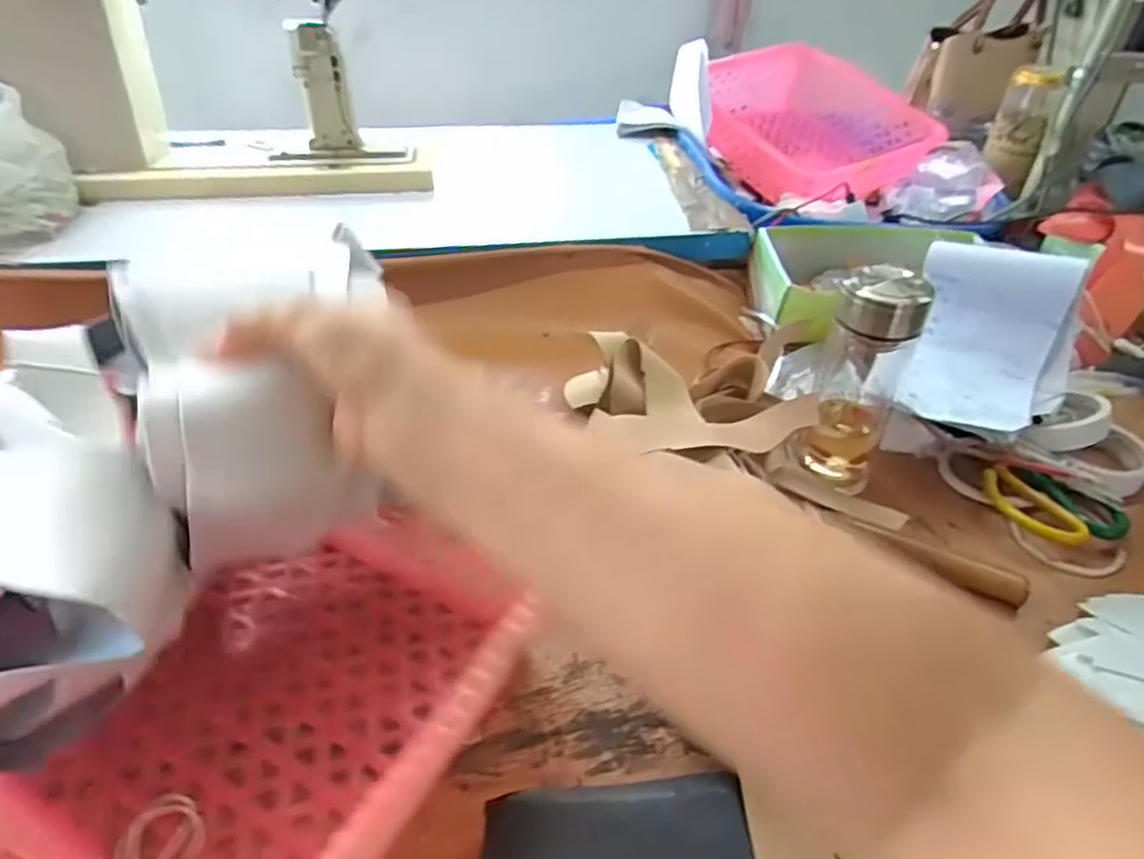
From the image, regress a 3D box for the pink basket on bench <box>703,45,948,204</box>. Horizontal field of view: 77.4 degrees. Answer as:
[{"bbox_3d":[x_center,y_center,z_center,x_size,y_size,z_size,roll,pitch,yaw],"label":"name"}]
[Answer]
[{"bbox_3d":[0.416,-0.560,1.318,0.300,0.173,0.437,-24,46,-29],"label":"pink basket on bench"}]

